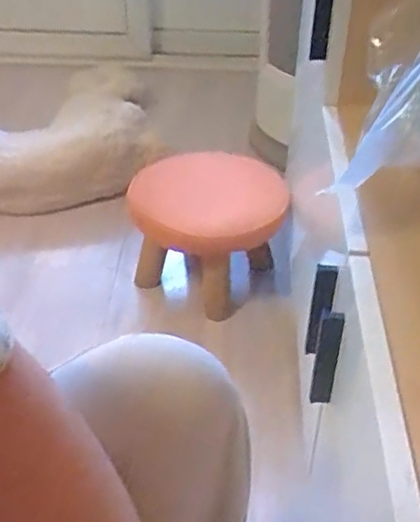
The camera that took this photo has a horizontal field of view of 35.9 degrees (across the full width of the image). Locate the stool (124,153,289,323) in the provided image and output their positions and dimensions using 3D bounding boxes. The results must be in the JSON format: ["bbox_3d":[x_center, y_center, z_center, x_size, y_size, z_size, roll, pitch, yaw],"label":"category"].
[{"bbox_3d":[-0.011,-0.064,1.280,0.309,0.201,0.250,0,39,-1],"label":"stool"}]

